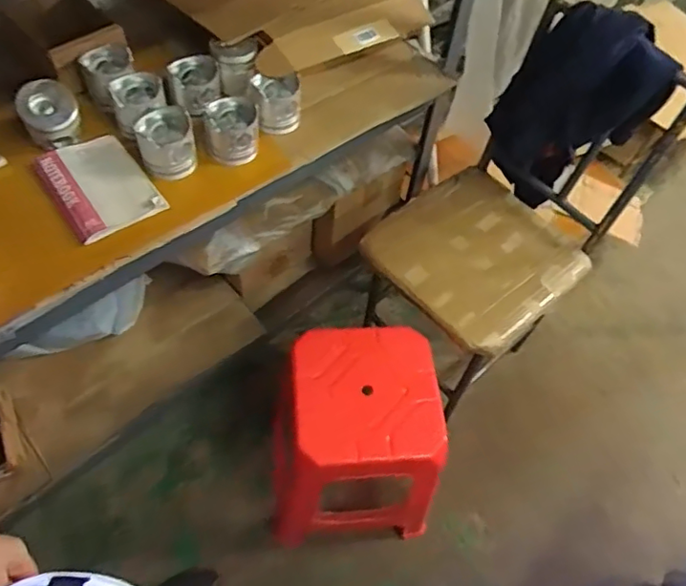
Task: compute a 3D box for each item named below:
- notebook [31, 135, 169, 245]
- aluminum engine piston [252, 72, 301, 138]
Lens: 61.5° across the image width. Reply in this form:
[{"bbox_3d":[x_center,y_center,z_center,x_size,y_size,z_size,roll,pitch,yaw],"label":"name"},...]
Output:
[{"bbox_3d":[-0.408,-0.183,0.963,0.145,0.020,0.206,-31,64,-22],"label":"notebook"},{"bbox_3d":[-0.122,-0.349,1.067,0.085,0.077,0.081,-3,57,-7],"label":"aluminum engine piston"}]

